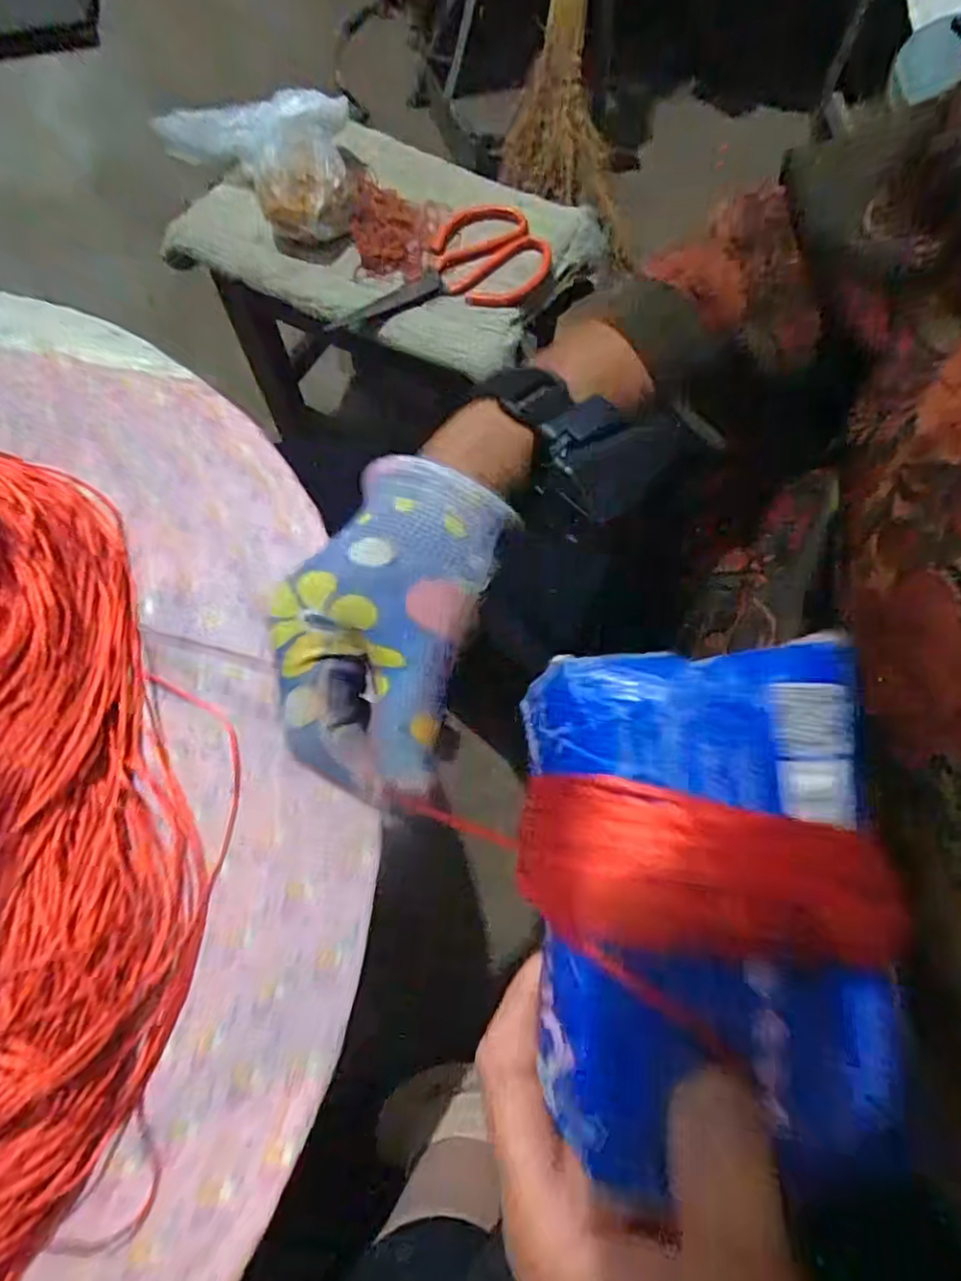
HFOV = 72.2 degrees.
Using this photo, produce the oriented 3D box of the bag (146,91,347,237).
[{"bbox_3d":[-0.197,-0.405,0.564,0.174,0.062,0.128,-1,70,-3],"label":"bag"}]

